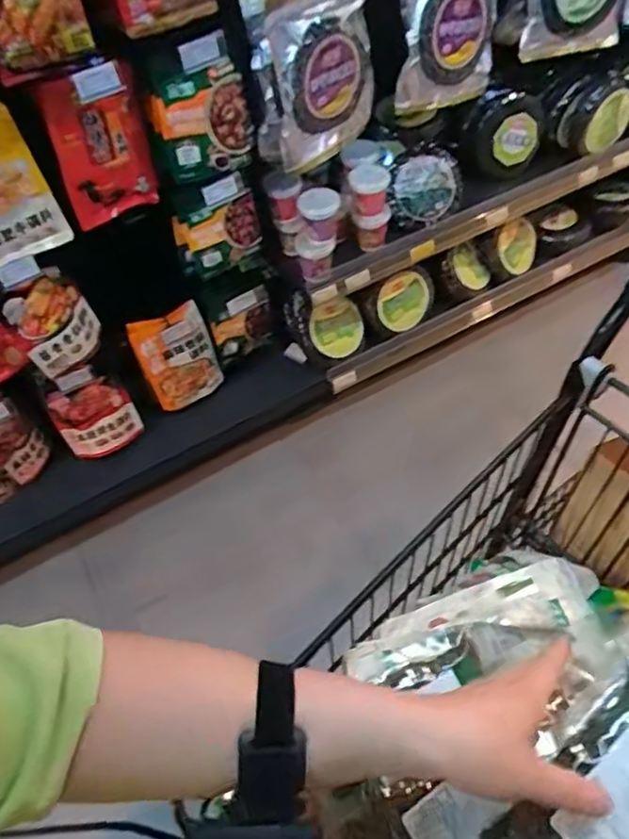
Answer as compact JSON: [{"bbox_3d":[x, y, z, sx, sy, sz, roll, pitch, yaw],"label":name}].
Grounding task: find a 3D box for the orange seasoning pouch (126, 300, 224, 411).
[{"bbox_3d":[-0.324,-0.141,1.544,0.185,0.282,0.076,-27,54,-16],"label":"orange seasoning pouch"}]

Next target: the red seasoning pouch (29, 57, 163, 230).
[{"bbox_3d":[-0.404,-0.510,1.200,0.177,0.299,0.035,-28,61,-16],"label":"red seasoning pouch"}]

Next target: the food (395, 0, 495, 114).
[{"bbox_3d":[0.325,-0.918,1.450,0.294,0.372,0.057,-18,46,-27],"label":"food"}]

